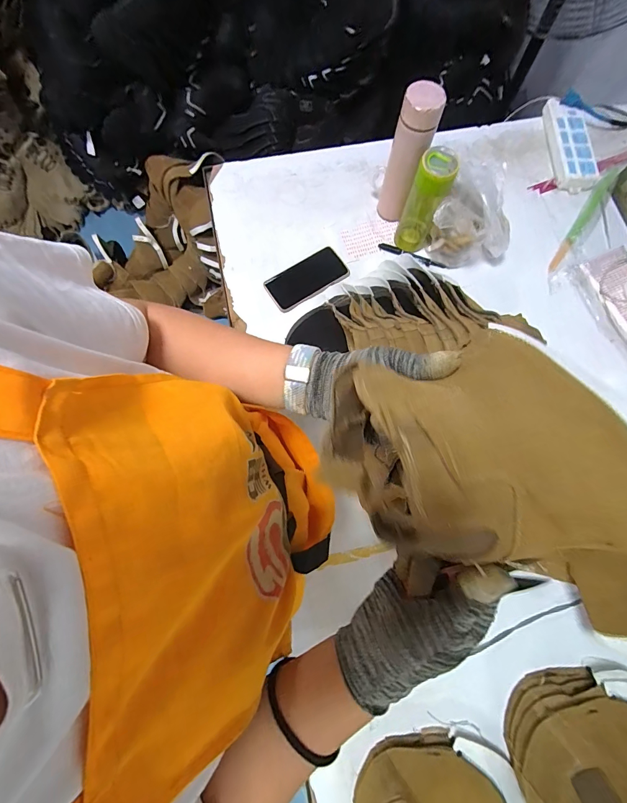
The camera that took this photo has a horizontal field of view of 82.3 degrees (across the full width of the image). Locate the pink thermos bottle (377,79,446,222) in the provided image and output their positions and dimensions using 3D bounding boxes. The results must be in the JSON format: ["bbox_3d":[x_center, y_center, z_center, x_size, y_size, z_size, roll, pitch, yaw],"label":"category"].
[{"bbox_3d":[0.167,-0.432,0.661,0.062,0.233,0.069,16,75,3],"label":"pink thermos bottle"}]

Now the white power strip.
[{"bbox_3d":[0.576,-0.581,0.806,0.087,0.030,0.241,2,75,-1],"label":"white power strip"}]

